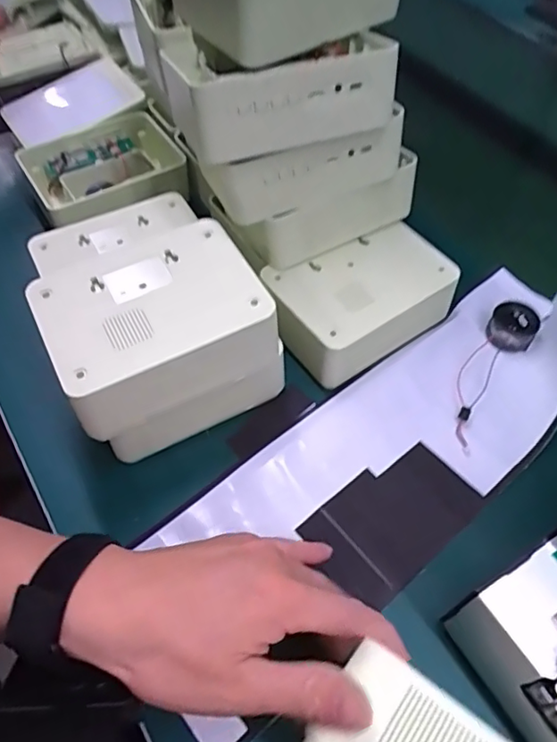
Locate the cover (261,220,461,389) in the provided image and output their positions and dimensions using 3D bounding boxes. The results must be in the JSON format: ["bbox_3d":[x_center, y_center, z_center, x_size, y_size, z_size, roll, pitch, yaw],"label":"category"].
[{"bbox_3d":[0.067,-0.056,0.474,0.158,0.053,0.095,-21,58,-16],"label":"cover"}]

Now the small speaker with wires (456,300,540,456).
[{"bbox_3d":[0.171,-0.003,0.456,0.037,0.024,0.140,28,59,17],"label":"small speaker with wires"}]

